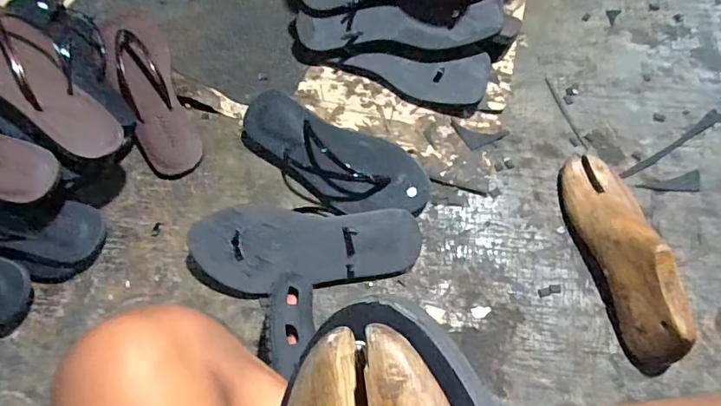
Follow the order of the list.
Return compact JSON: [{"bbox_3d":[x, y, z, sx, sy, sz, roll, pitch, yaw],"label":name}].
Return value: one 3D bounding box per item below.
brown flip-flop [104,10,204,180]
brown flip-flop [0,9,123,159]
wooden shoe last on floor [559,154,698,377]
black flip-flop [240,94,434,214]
[{"bbox_3d":[-0.294,-0.166,0.660,0.080,0.057,0.277,-22,68,-6],"label":"brown flip-flop"},{"bbox_3d":[-0.388,-0.145,0.565,0.254,0.055,0.094,48,57,5],"label":"brown flip-flop"},{"bbox_3d":[0.295,0.047,0.530,0.079,0.086,0.255,-8,67,-1],"label":"wooden shoe last on floor"},{"bbox_3d":[-0.037,-0.057,0.606,0.259,0.038,0.102,29,72,14],"label":"black flip-flop"}]

